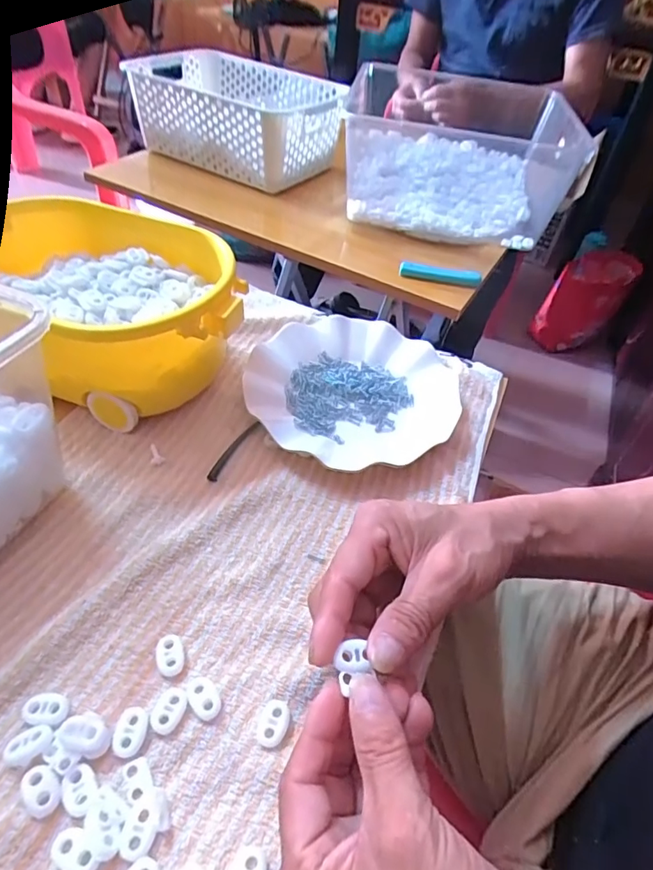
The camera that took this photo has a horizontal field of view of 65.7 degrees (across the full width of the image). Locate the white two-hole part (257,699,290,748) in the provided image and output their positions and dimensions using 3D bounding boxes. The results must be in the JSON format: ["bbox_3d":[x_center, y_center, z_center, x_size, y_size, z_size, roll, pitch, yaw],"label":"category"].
[{"bbox_3d":[-0.028,0.155,0.271,0.015,0.004,0.022,13,47,7],"label":"white two-hole part"}]

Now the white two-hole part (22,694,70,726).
[{"bbox_3d":[-0.146,0.144,0.265,0.022,0.004,0.014,7,46,0],"label":"white two-hole part"}]

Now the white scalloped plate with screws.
[{"bbox_3d":[0.022,-0.046,0.449,0.182,0.024,0.164,-9,48,-14],"label":"white scalloped plate with screws"}]

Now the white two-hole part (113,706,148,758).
[{"bbox_3d":[-0.101,0.154,0.262,0.015,0.004,0.022,1,47,-5],"label":"white two-hole part"}]

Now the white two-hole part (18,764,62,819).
[{"bbox_3d":[-0.137,0.169,0.241,0.022,0.004,0.017,36,53,25],"label":"white two-hole part"}]

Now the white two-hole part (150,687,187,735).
[{"bbox_3d":[-0.084,0.147,0.270,0.016,0.004,0.022,19,48,12],"label":"white two-hole part"}]

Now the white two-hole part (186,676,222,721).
[{"bbox_3d":[-0.067,0.144,0.277,0.015,0.006,0.023,-30,56,-30],"label":"white two-hole part"}]

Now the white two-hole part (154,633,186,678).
[{"bbox_3d":[-0.089,0.127,0.290,0.015,0.006,0.023,-17,51,-21],"label":"white two-hole part"}]

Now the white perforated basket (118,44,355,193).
[{"bbox_3d":[-0.142,-0.505,0.799,0.333,0.105,0.212,28,50,19],"label":"white perforated basket"}]

